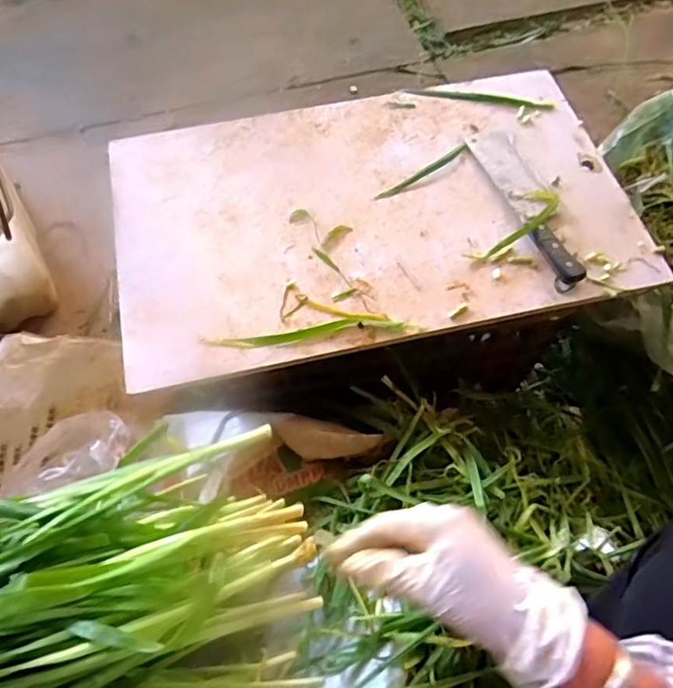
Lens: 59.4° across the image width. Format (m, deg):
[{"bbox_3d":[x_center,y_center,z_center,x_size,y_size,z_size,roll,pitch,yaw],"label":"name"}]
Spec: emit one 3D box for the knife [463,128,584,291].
[{"bbox_3d":[0.256,-0.191,0.774,0.062,0.021,0.270,-17,64,-8],"label":"knife"}]

